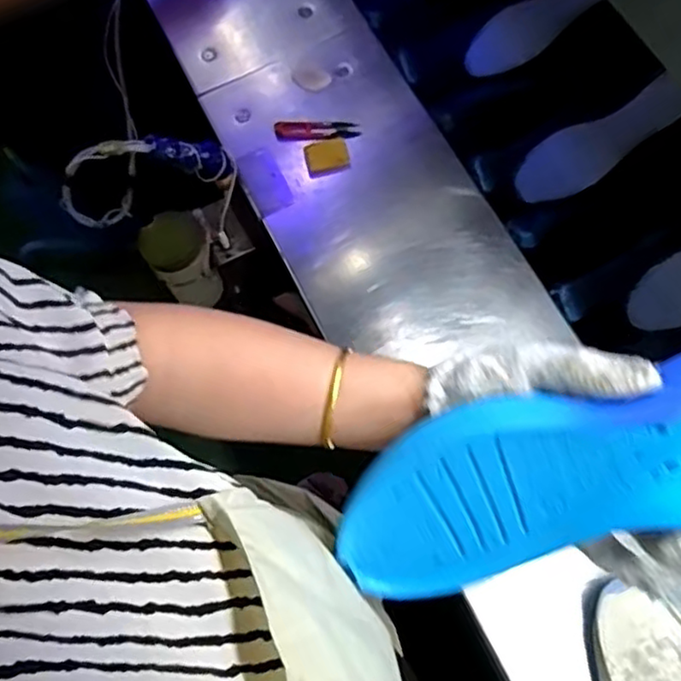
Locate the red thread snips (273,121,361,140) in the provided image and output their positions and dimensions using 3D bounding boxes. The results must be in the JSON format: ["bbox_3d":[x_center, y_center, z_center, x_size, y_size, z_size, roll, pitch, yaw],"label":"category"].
[{"bbox_3d":[-0.029,-0.252,0.817,0.102,0.005,0.028,1,71,3],"label":"red thread snips"}]

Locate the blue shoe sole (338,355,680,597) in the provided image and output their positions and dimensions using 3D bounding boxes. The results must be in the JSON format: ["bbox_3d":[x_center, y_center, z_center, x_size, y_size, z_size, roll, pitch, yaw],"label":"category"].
[{"bbox_3d":[0.120,0.067,0.353,0.255,0.050,0.092,-21,109,15],"label":"blue shoe sole"}]

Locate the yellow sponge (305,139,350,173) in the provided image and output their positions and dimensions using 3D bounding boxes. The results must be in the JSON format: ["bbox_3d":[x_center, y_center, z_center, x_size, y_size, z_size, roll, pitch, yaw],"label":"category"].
[{"bbox_3d":[-0.016,-0.219,0.803,0.050,0.008,0.035,-16,71,-3],"label":"yellow sponge"}]

